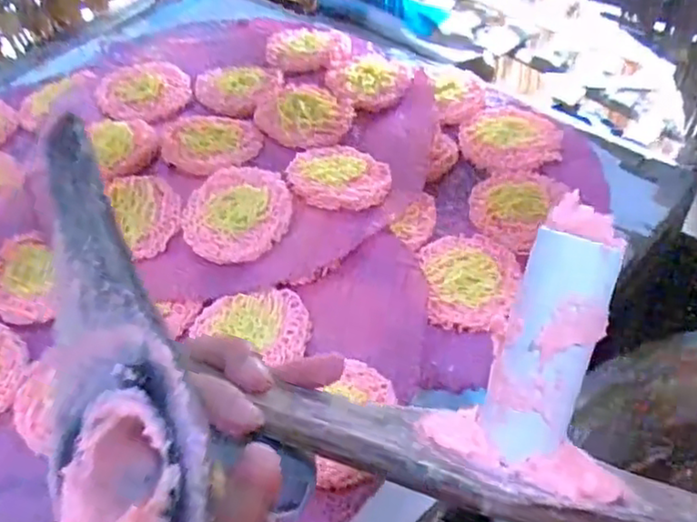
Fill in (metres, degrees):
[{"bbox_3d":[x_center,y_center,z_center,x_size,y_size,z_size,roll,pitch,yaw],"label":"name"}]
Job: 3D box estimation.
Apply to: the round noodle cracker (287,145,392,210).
[{"bbox_3d":[-0.007,-0.065,0.518,0.074,0.007,0.073,6,45,-7],"label":"round noodle cracker"}]

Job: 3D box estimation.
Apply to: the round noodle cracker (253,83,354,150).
[{"bbox_3d":[-0.040,-0.125,0.572,0.082,0.012,0.077,-3,48,3],"label":"round noodle cracker"}]

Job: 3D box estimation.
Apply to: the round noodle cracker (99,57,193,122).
[{"bbox_3d":[-0.183,-0.151,0.606,0.078,0.014,0.092,-7,48,0],"label":"round noodle cracker"}]

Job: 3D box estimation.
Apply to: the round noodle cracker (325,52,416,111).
[{"bbox_3d":[0.017,-0.169,0.618,0.076,0.007,0.084,25,55,26],"label":"round noodle cracker"}]

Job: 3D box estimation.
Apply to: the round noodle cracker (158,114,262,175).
[{"bbox_3d":[-0.110,-0.099,0.544,0.076,0.007,0.085,-22,49,-13],"label":"round noodle cracker"}]

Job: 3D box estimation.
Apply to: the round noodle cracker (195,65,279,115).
[{"bbox_3d":[-0.104,-0.155,0.610,0.075,0.012,0.066,0,48,6],"label":"round noodle cracker"}]

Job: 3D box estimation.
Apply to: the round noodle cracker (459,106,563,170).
[{"bbox_3d":[0.136,-0.107,0.571,0.083,0.005,0.082,-3,48,3],"label":"round noodle cracker"}]

